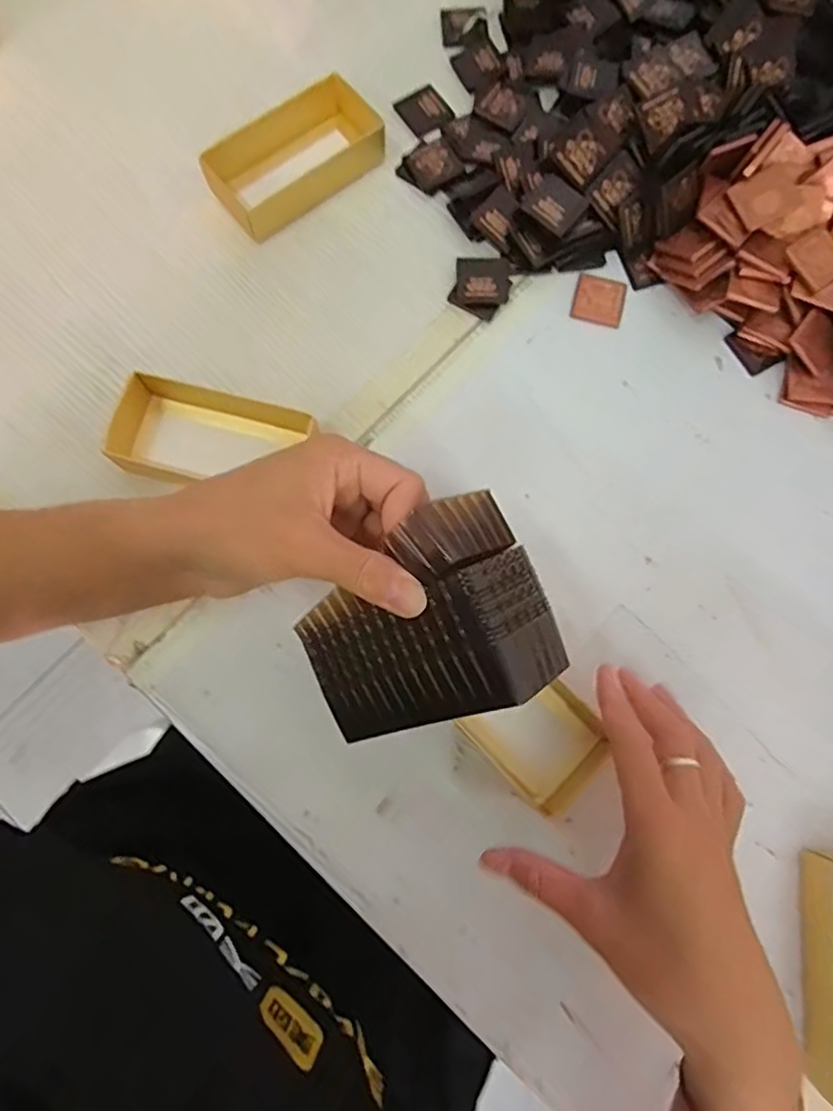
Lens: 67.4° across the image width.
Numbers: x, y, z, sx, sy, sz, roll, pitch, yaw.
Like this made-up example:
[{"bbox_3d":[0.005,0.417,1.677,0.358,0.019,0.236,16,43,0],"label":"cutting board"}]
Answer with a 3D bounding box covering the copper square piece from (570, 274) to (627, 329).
[{"bbox_3d":[0.124,-0.173,0.422,0.033,0.004,0.033,13,77,2],"label":"copper square piece"}]

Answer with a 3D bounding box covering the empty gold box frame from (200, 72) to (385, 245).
[{"bbox_3d":[-0.078,-0.275,0.427,0.126,0.027,0.061,-35,80,-9],"label":"empty gold box frame"}]

